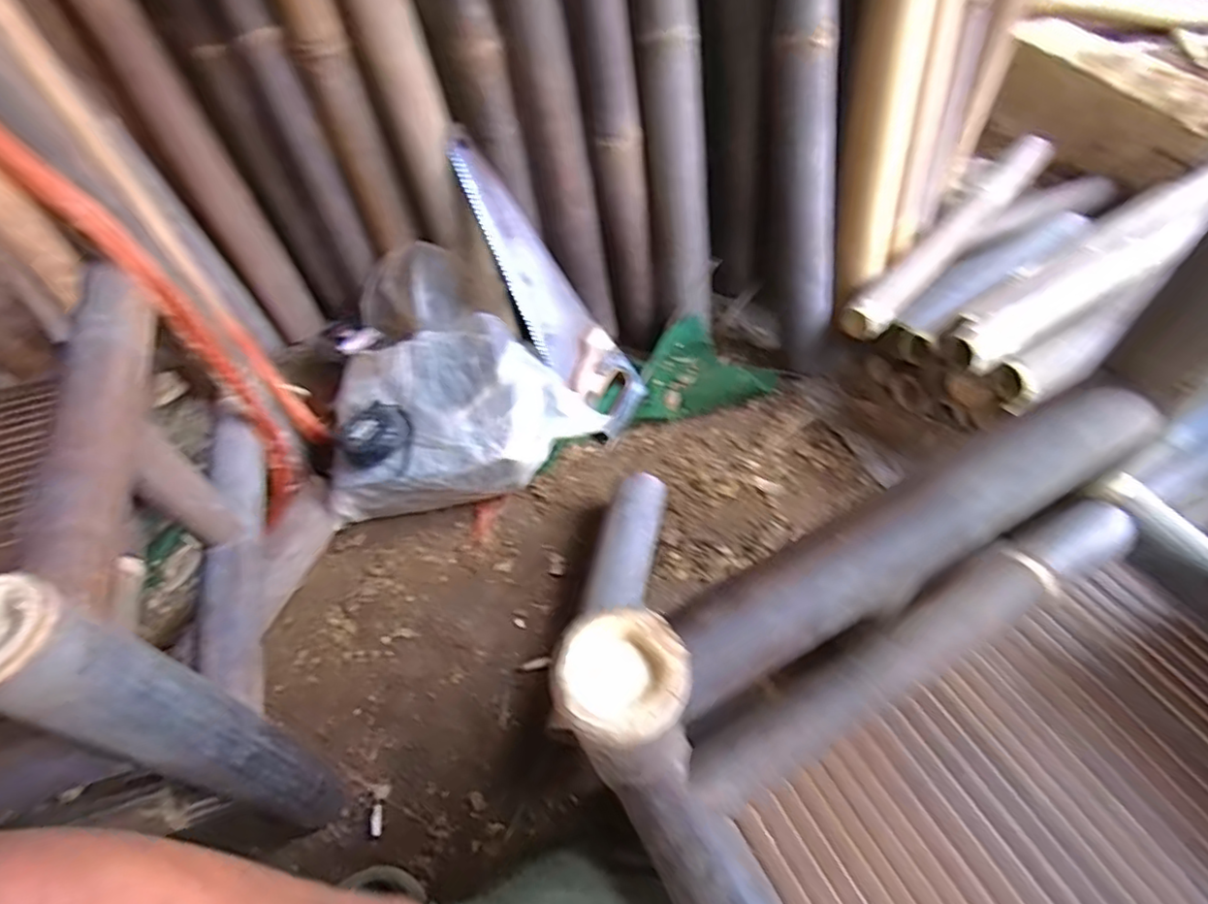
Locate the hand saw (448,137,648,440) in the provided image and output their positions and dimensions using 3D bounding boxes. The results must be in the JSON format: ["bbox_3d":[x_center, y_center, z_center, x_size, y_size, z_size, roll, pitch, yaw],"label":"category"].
[{"bbox_3d":[-0.088,-0.244,0.998,0.114,0.475,0.020,-38,14,-22],"label":"hand saw"}]

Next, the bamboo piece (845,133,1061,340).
[{"bbox_3d":[0.605,-0.384,1.104,0.073,0.049,0.635,35,63,27],"label":"bamboo piece"}]

